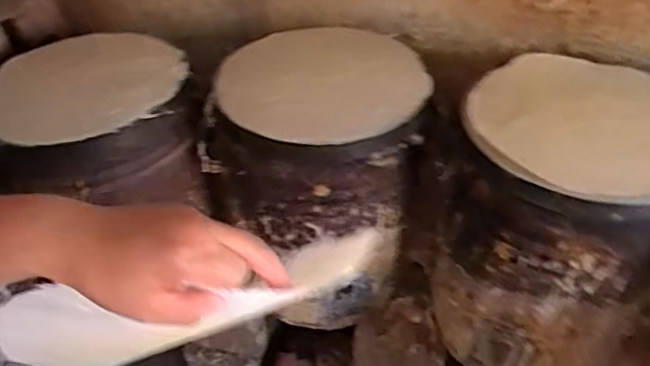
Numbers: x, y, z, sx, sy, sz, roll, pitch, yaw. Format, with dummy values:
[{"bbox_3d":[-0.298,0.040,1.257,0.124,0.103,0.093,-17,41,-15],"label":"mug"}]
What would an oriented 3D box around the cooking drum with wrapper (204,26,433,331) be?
[{"bbox_3d":[-0.013,-0.016,1.172,0.371,0.474,0.368,2,43,5],"label":"cooking drum with wrapper"}]

